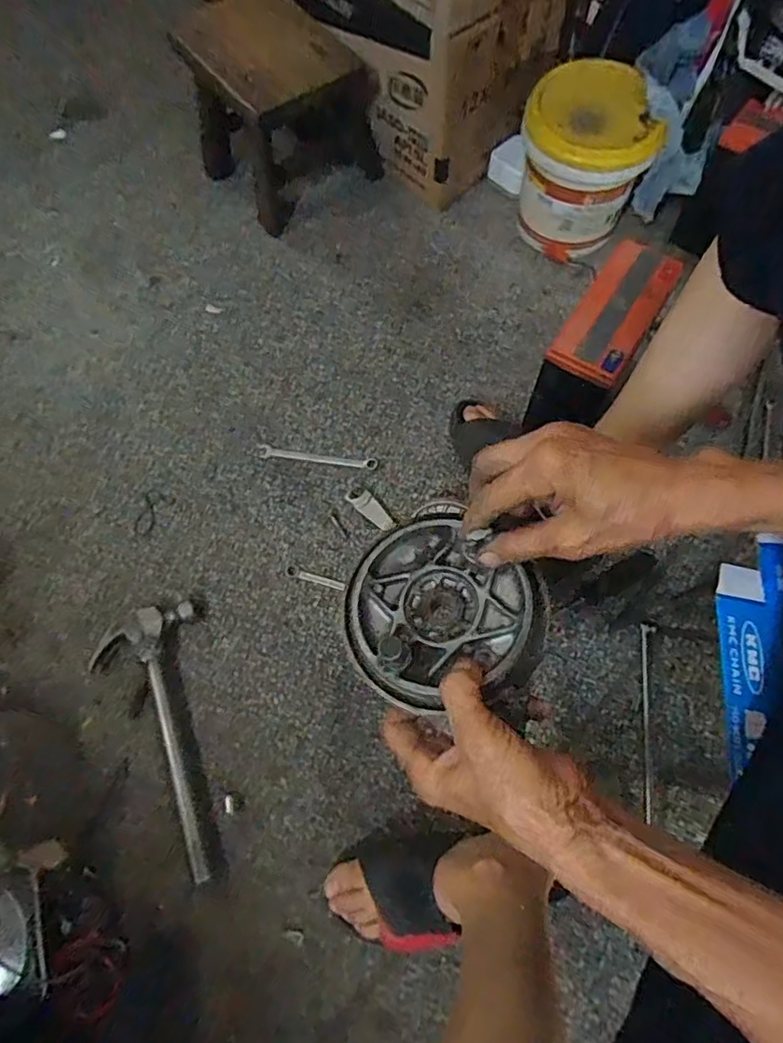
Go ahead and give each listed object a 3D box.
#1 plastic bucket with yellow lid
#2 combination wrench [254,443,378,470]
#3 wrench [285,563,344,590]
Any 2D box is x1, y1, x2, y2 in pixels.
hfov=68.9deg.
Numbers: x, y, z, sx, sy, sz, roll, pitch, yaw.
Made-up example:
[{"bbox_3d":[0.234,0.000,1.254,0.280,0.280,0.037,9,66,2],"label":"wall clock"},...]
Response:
[{"bbox_3d":[0.260,-0.482,0.774,0.156,0.189,0.146,-1,68,2],"label":"plastic bucket with yellow lid"},{"bbox_3d":[-0.096,-0.083,0.731,0.155,0.004,0.018,8,69,6],"label":"combination wrench"},{"bbox_3d":[-0.092,0.068,0.676,0.077,0.004,0.016,20,71,10],"label":"wrench"}]

